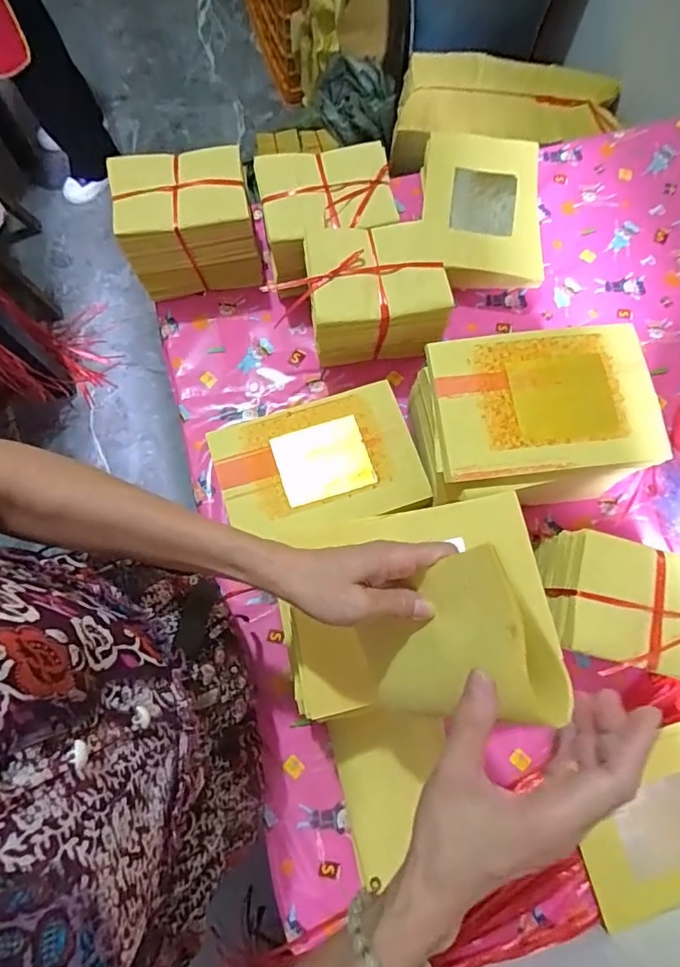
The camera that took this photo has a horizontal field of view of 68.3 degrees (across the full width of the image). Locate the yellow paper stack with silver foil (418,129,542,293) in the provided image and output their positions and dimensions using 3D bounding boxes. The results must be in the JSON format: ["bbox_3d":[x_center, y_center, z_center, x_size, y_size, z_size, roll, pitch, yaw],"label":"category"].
[{"bbox_3d":[0.203,-0.389,0.726,0.171,0.079,0.221,5,75,1],"label":"yellow paper stack with silver foil"}]

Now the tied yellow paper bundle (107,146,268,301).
[{"bbox_3d":[-0.199,-0.344,0.668,0.163,0.128,0.112,-9,75,-3],"label":"tied yellow paper bundle"}]

